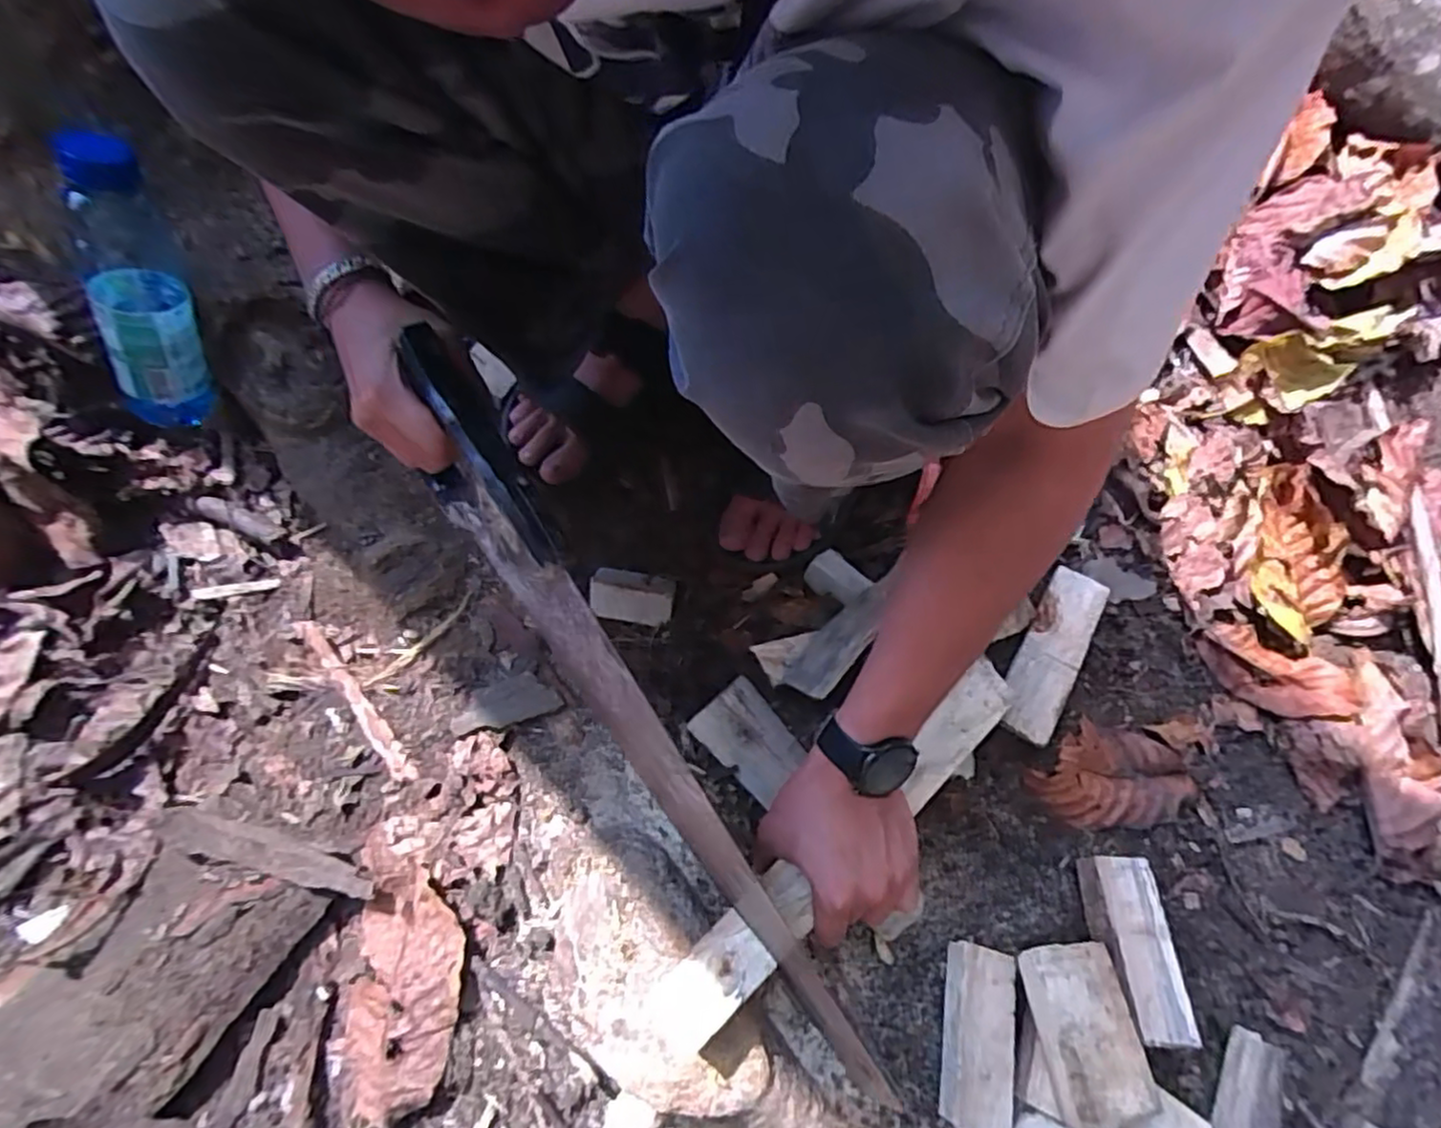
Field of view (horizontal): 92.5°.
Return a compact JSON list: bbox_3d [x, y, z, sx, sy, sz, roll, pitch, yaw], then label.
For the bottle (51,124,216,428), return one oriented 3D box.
[{"bbox_3d":[-0.449,-0.203,0.532,0.065,0.206,0.062,25,41,8],"label":"bottle"}]

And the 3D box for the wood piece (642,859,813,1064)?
[{"bbox_3d":[0.004,0.247,0.429,0.127,0.022,0.042,-42,77,-15],"label":"wood piece"}]

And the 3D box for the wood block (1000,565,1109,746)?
[{"bbox_3d":[0.275,0.072,0.573,0.046,0.022,0.152,31,71,7],"label":"wood block"}]

